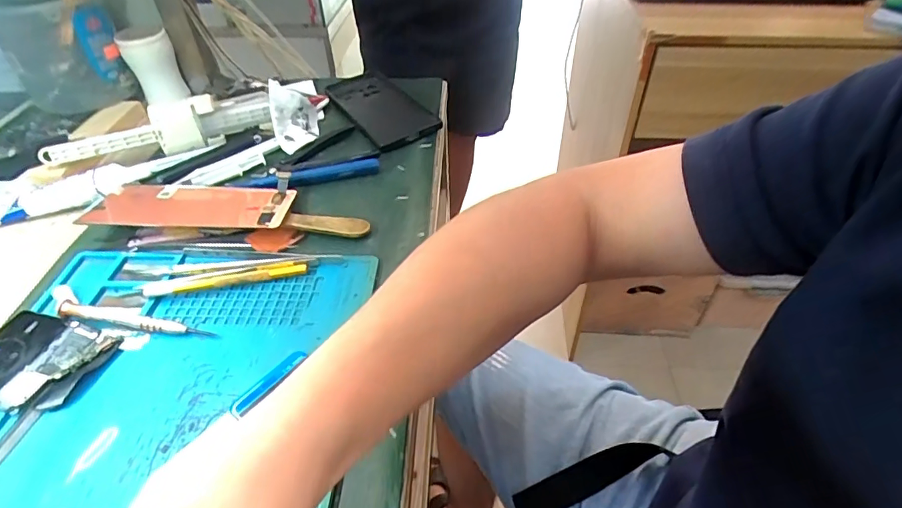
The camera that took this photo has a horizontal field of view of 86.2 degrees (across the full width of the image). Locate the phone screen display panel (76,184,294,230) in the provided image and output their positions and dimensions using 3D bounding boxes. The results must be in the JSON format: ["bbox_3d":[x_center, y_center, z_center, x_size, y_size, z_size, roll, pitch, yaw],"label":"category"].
[{"bbox_3d":[-0.221,-0.042,0.418,0.158,0.009,0.078,0,34,-5],"label":"phone screen display panel"}]

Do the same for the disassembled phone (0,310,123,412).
[{"bbox_3d":[-0.276,0.069,0.320,0.086,0.007,0.063,12,45,12],"label":"disassembled phone"}]

